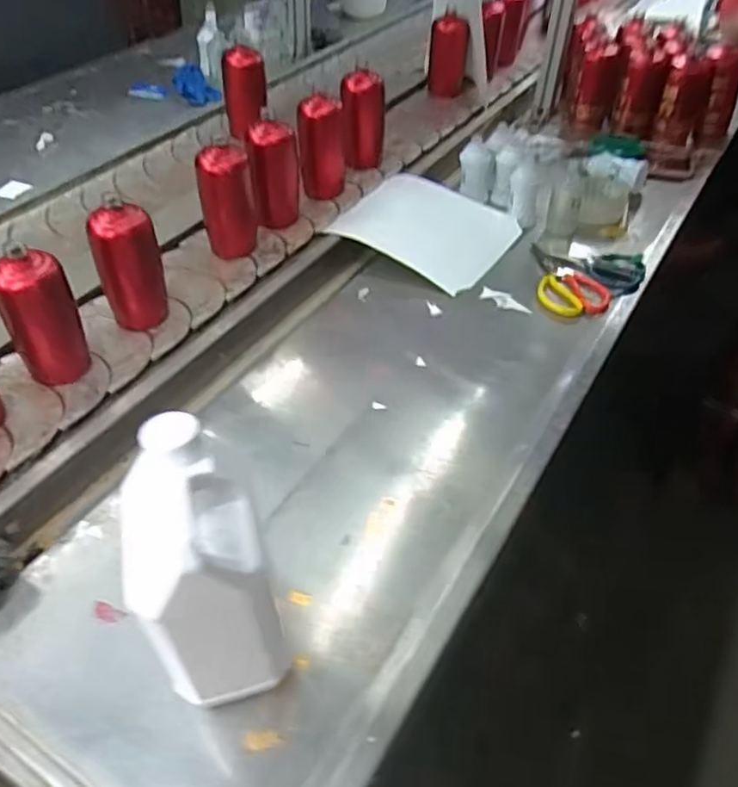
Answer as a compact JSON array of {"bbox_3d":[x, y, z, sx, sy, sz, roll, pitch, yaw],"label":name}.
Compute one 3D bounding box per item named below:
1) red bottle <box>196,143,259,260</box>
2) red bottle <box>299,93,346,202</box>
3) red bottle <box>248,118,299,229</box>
[{"bbox_3d":[-0.219,-0.295,1.050,0.087,0.168,0.074,-7,46,-7],"label":"red bottle"},{"bbox_3d":[-0.081,-0.427,1.186,0.073,0.166,0.080,0,46,0],"label":"red bottle"},{"bbox_3d":[-0.156,-0.356,1.114,0.081,0.166,0.073,-4,46,-4],"label":"red bottle"}]

